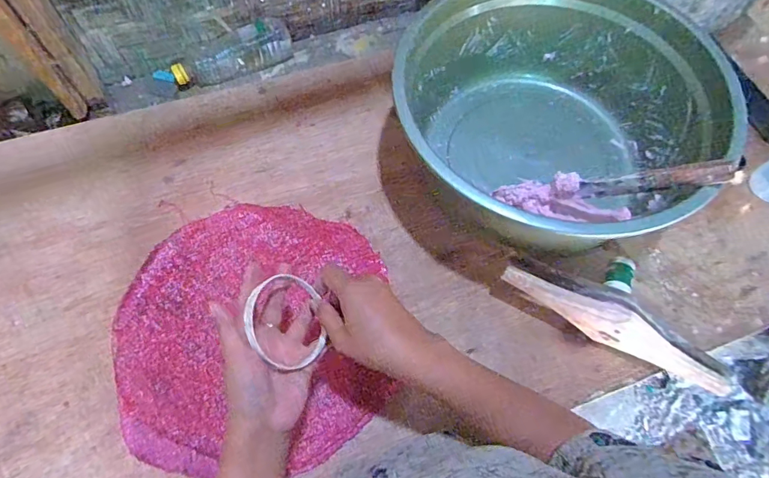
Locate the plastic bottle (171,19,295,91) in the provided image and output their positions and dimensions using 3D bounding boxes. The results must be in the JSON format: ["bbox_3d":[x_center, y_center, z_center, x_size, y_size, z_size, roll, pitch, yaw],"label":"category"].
[{"bbox_3d":[-0.284,-0.346,0.856,0.224,0.063,0.063,-23,66,-12],"label":"plastic bottle"}]

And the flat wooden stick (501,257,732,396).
[{"bbox_3d":[0.284,0.097,0.562,0.277,0.040,0.054,29,65,12],"label":"flat wooden stick"}]

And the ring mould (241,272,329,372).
[{"bbox_3d":[-0.095,0.077,0.439,0.076,0.008,0.088,-4,72,-44],"label":"ring mould"}]

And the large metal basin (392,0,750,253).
[{"bbox_3d":[0.216,-0.178,0.652,0.398,0.182,0.375,1,62,-2],"label":"large metal basin"}]

